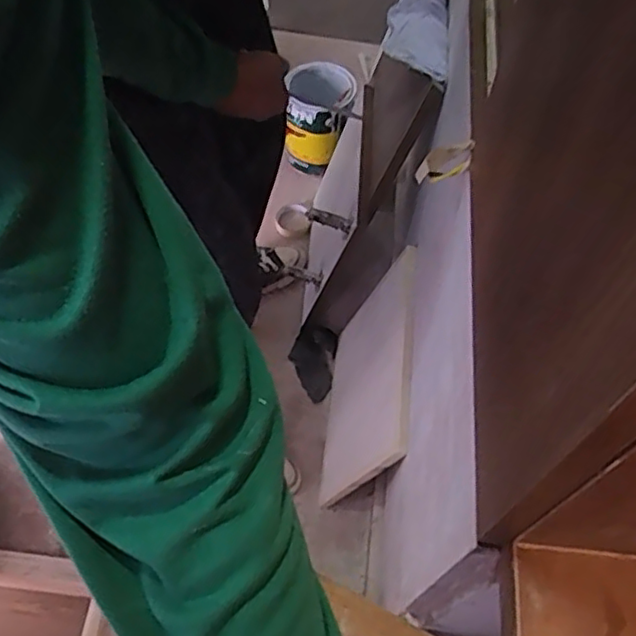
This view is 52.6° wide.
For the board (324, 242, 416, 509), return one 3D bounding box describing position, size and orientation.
[{"bbox_3d":[0.078,0.113,1.085,0.012,0.364,0.340,14,58,-14],"label":"board"}]

